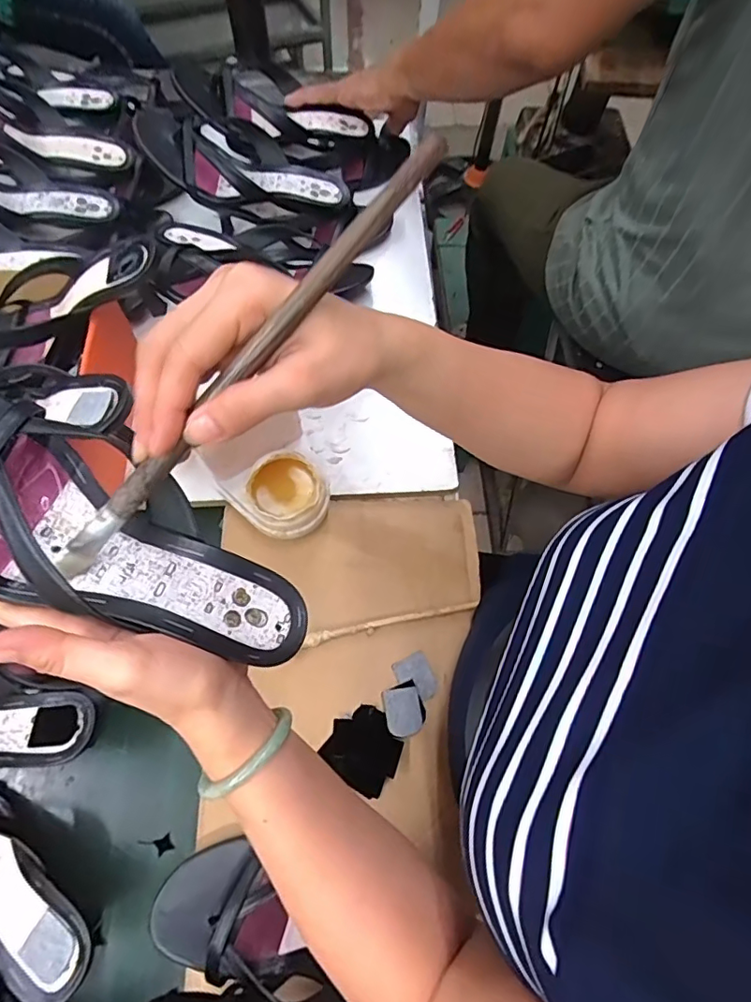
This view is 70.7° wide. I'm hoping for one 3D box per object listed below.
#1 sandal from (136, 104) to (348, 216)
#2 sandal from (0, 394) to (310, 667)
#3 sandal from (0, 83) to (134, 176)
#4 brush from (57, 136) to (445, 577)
[{"bbox_3d":[-0.147,-0.379,0.605,0.234,0.059,0.106,13,68,-9],"label":"sandal"},{"bbox_3d":[-0.142,0.016,0.278,0.236,0.055,0.095,32,70,-11],"label":"sandal"},{"bbox_3d":[-0.412,-0.429,0.616,0.238,0.052,0.106,10,67,-17],"label":"sandal"},{"bbox_3d":[-0.065,-0.051,0.239,0.256,0.019,0.012,-44,73,15],"label":"brush"}]

